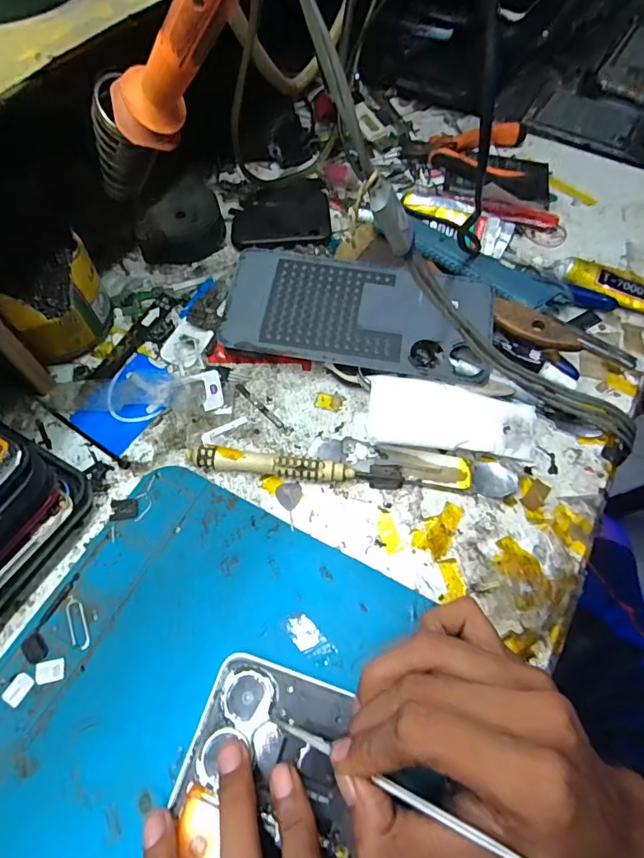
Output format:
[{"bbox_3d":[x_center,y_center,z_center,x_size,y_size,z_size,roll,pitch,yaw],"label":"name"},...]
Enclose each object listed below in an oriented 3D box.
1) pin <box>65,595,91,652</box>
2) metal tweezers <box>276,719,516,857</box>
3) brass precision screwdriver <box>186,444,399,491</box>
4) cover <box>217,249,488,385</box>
[{"bbox_3d":[-0.119,0.094,0.233,0.008,0.004,0.027,-20,65,-18],"label":"pin"},{"bbox_3d":[0.034,0.135,0.173,0.122,0.011,0.004,7,57,36],"label":"metal tweezers"},{"bbox_3d":[-0.014,0.022,0.265,0.117,0.014,0.014,4,61,2],"label":"brass precision screwdriver"},{"bbox_3d":[0.022,-0.074,0.298,0.162,0.005,0.082,6,69,3],"label":"cover"}]

